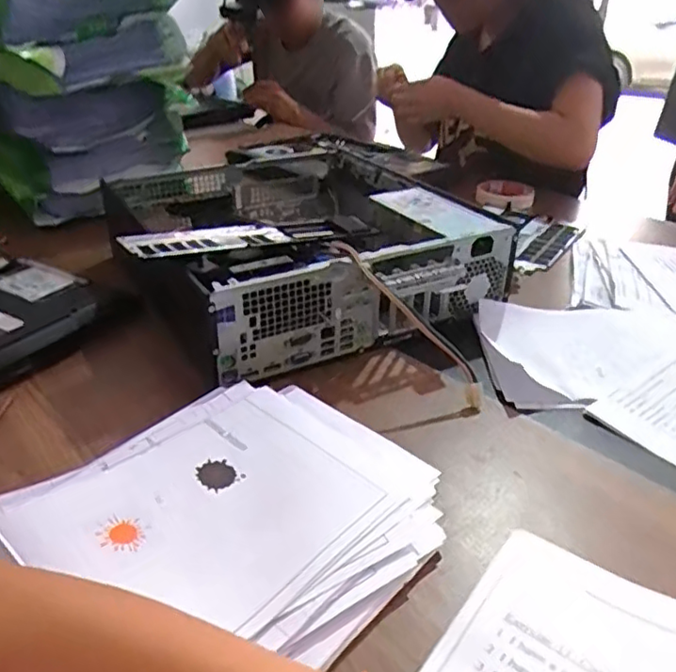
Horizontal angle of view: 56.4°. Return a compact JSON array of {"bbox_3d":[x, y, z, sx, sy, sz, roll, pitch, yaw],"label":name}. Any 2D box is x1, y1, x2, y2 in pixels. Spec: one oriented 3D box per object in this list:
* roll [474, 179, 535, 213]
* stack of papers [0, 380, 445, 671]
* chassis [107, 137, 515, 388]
[{"bbox_3d":[0.268,-0.230,1.015,0.092,0.021,0.098,8,30,13],"label":"roll"},{"bbox_3d":[-0.078,0.120,0.389,0.217,0.048,0.272,21,37,33],"label":"stack of papers"},{"bbox_3d":[-0.061,-0.117,0.741,0.364,0.107,0.432,-15,33,-21],"label":"chassis"}]

